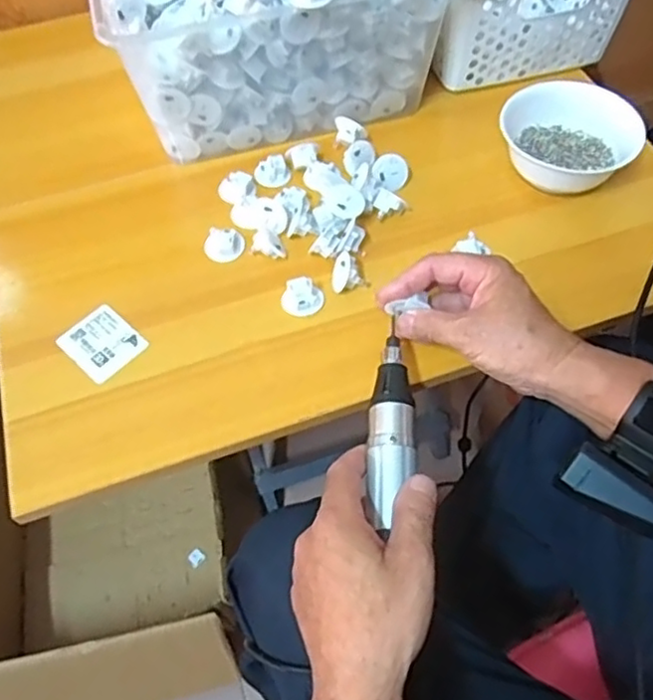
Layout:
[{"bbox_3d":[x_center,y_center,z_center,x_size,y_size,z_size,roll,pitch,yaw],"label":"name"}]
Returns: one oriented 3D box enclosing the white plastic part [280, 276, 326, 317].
[{"bbox_3d":[-0.019,-0.042,0.515,0.033,0.018,0.026,-6,59,-2],"label":"white plastic part"}]

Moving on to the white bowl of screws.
[{"bbox_3d":[0.212,-0.182,0.576,0.118,0.054,0.104,17,61,11],"label":"white bowl of screws"}]

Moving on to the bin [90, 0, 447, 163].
[{"bbox_3d":[-0.062,-0.346,0.620,0.296,0.160,0.278,-15,59,-7],"label":"bin"}]

